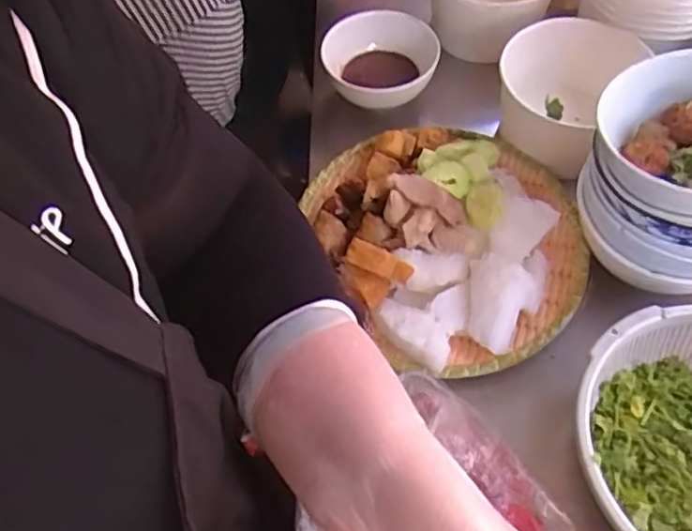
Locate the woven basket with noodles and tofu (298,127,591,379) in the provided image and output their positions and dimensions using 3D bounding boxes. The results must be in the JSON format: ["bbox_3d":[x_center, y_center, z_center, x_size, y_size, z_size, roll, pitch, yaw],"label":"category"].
[{"bbox_3d":[0.087,-0.033,0.542,0.225,0.052,0.236,-21,59,-9],"label":"woven basket with noodles and tofu"}]

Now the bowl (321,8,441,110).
[{"bbox_3d":[0.034,-0.201,0.646,0.111,0.054,0.115,-2,58,3],"label":"bowl"}]

